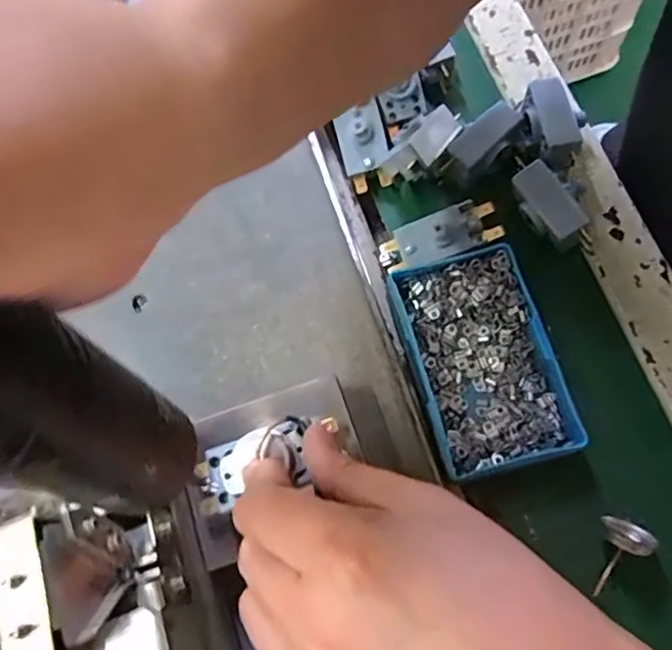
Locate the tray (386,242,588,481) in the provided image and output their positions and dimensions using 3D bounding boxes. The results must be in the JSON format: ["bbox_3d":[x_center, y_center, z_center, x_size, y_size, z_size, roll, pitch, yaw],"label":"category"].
[{"bbox_3d":[0.076,0.017,0.316,0.068,0.024,0.113,-16,70,0],"label":"tray"}]

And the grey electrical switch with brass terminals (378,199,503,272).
[{"bbox_3d":[0.058,-0.051,0.335,0.065,0.017,0.027,-19,69,9],"label":"grey electrical switch with brass terminals"}]

